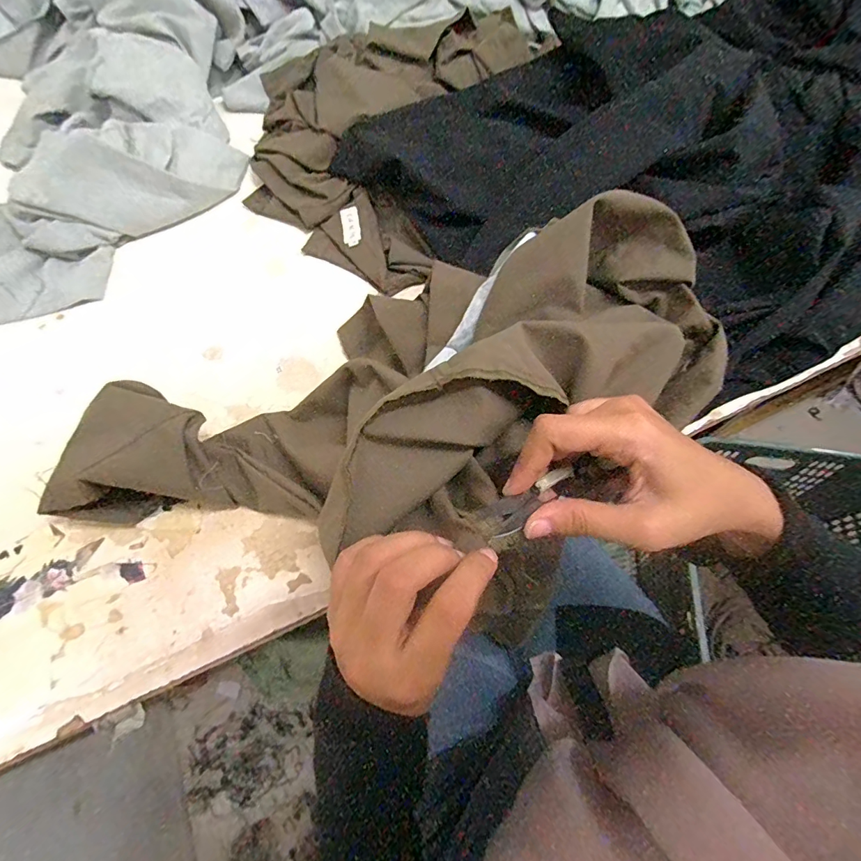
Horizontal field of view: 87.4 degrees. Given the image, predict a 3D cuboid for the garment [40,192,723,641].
[{"bbox_3d":[-0.021,-0.020,0.321,0.470,0.109,0.225,-20,64,2],"label":"garment"}]

